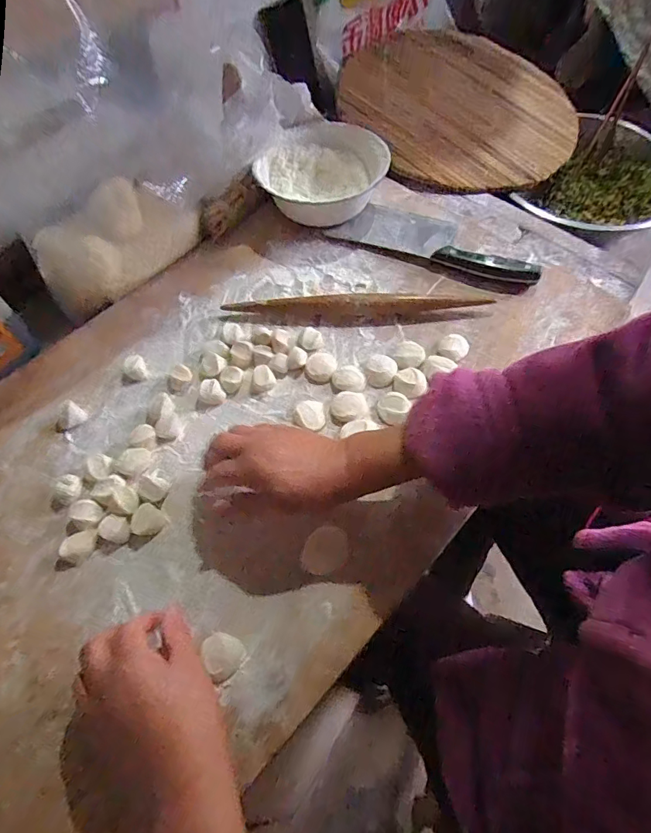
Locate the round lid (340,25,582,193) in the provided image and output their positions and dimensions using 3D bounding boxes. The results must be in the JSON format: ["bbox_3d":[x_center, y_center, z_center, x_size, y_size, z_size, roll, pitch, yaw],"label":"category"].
[{"bbox_3d":[0.220,-0.510,0.738,0.397,0.019,0.360,-19,77,-7],"label":"round lid"}]

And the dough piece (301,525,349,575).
[{"bbox_3d":[0.000,0.122,0.413,0.045,0.004,0.037,-40,66,-17],"label":"dough piece"}]

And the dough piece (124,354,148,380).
[{"bbox_3d":[-0.213,-0.055,0.506,0.023,0.017,0.024,-3,61,1],"label":"dough piece"}]

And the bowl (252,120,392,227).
[{"bbox_3d":[-0.001,-0.334,0.619,0.160,0.059,0.152,-1,61,2],"label":"bowl"}]

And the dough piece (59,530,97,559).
[{"bbox_3d":[-0.226,0.119,0.415,0.031,0.014,0.021,-17,62,-7],"label":"dough piece"}]

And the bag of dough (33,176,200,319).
[{"bbox_3d":[-0.251,-0.215,0.556,0.086,0.087,0.195,37,70,19],"label":"bag of dough"}]

